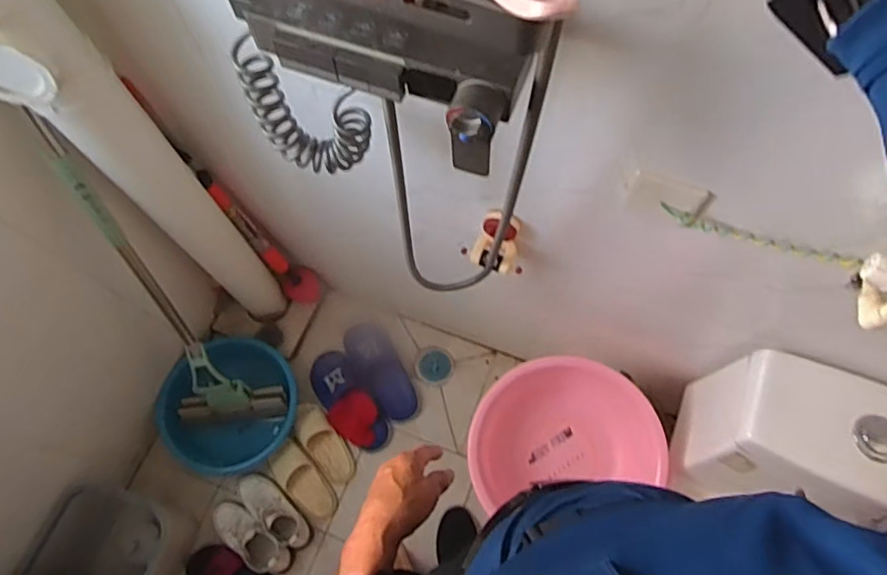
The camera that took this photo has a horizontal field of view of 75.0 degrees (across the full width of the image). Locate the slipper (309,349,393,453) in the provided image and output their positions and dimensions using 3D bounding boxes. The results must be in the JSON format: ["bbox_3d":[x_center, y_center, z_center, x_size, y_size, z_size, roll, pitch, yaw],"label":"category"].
[{"bbox_3d":[-0.250,0.295,1.504,0.123,0.076,0.296,-33,73,-11],"label":"slipper"}]

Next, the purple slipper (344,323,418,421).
[{"bbox_3d":[-0.163,0.214,1.543,0.116,0.077,0.288,-32,73,-11],"label":"purple slipper"}]

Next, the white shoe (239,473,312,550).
[{"bbox_3d":[-0.414,0.537,1.404,0.230,0.070,0.081,38,74,13],"label":"white shoe"}]

